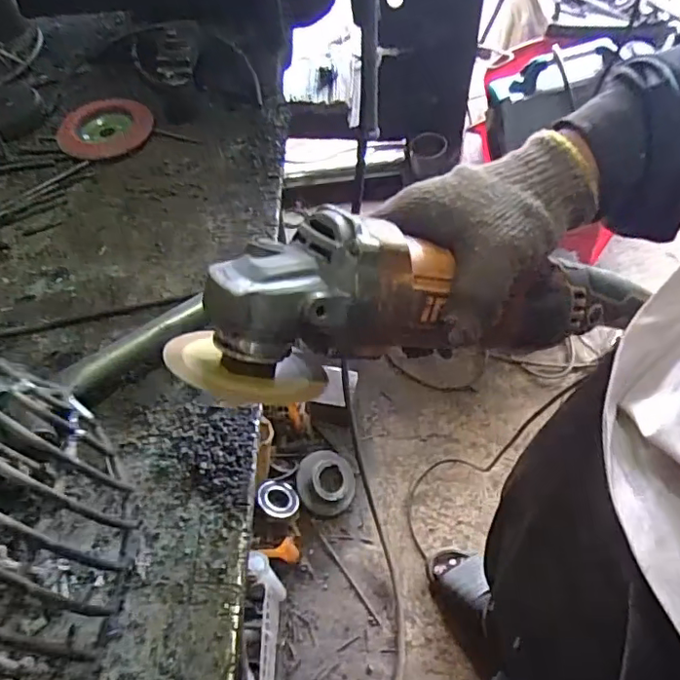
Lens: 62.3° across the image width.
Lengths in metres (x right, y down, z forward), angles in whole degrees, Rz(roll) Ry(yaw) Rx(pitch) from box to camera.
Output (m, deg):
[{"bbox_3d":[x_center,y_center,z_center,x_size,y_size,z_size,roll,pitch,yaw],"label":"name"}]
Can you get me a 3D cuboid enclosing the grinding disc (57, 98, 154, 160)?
[{"bbox_3d":[-0.243,-0.219,0.581,0.093,0.010,0.093,-1,57,2],"label":"grinding disc"}]

